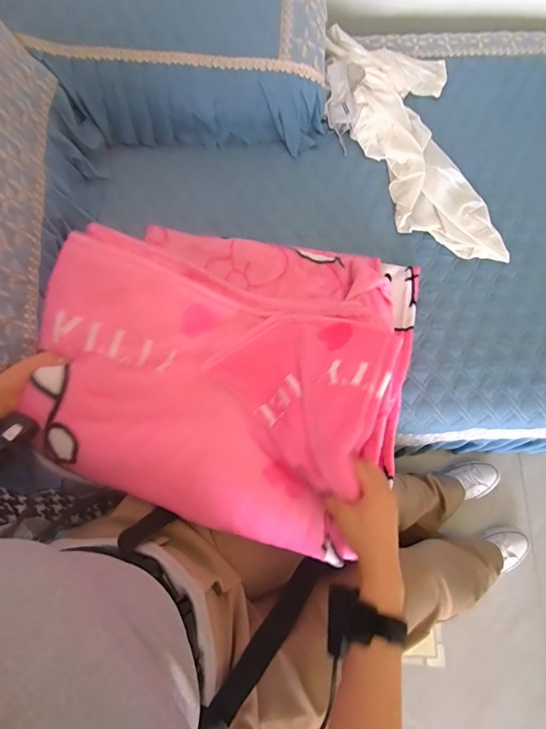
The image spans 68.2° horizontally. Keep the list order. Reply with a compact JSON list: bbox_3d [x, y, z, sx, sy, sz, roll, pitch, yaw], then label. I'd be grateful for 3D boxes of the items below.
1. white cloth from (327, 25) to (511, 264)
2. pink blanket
[{"bbox_3d":[0.283,-0.476,0.852,0.302,0.080,0.567,-6,71,-2],"label":"white cloth"},{"bbox_3d":[-0.032,-0.024,0.609,0.496,0.210,0.494,15,72,5],"label":"pink blanket"}]

